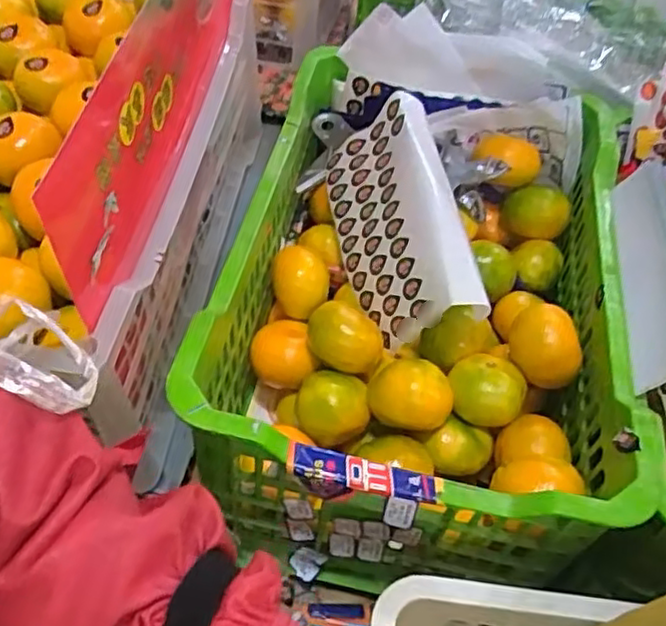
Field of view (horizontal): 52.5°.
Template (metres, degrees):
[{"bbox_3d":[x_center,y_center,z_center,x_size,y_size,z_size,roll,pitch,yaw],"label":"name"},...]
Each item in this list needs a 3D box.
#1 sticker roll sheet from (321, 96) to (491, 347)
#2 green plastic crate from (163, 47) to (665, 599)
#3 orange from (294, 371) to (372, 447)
[{"bbox_3d":[0.056,-0.083,0.602,0.034,0.117,0.227,19,48,-40],"label":"sticker roll sheet"},{"bbox_3d":[0.079,-0.008,0.623,0.317,0.204,0.460,12,50,4],"label":"green plastic crate"},{"bbox_3d":[-0.001,0.077,0.557,0.059,0.045,0.062,-2,50,-8],"label":"orange"}]

